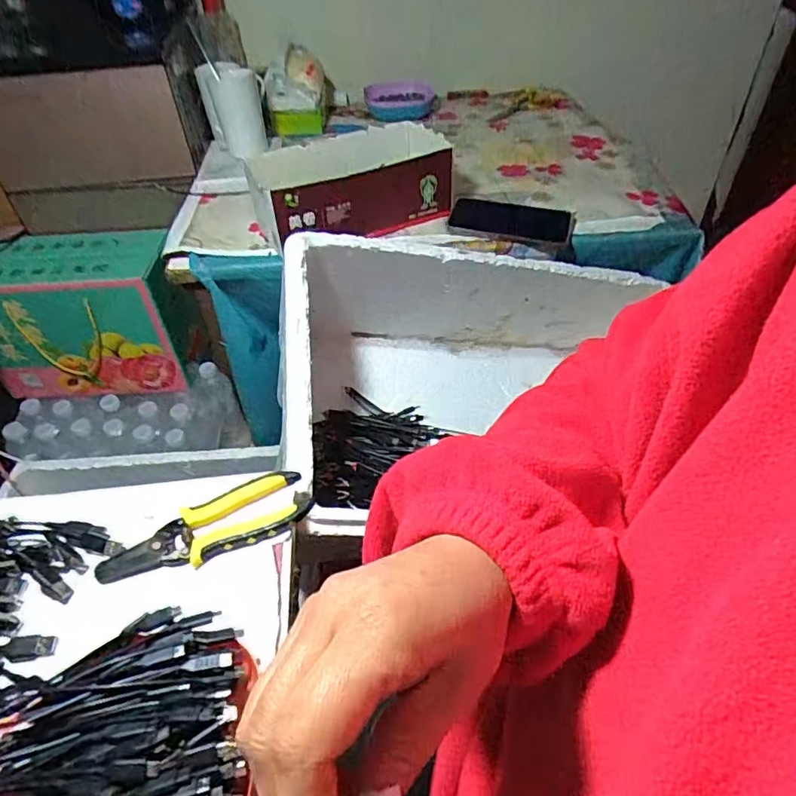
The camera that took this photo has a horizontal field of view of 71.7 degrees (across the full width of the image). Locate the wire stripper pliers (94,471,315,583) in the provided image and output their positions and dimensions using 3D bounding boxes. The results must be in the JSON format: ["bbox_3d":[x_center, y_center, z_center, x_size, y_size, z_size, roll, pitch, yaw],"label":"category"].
[{"bbox_3d":[-0.157,0.107,0.452,0.169,0.015,0.055,-18,47,-15],"label":"wire stripper pliers"}]

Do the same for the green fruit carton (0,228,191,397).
[{"bbox_3d":[-0.535,-0.143,0.958,0.321,0.229,0.160,-3,45,-1],"label":"green fruit carton"}]

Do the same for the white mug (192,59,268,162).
[{"bbox_3d":[-0.274,-0.484,0.920,0.093,0.123,0.102,-15,46,-12],"label":"white mug"}]

